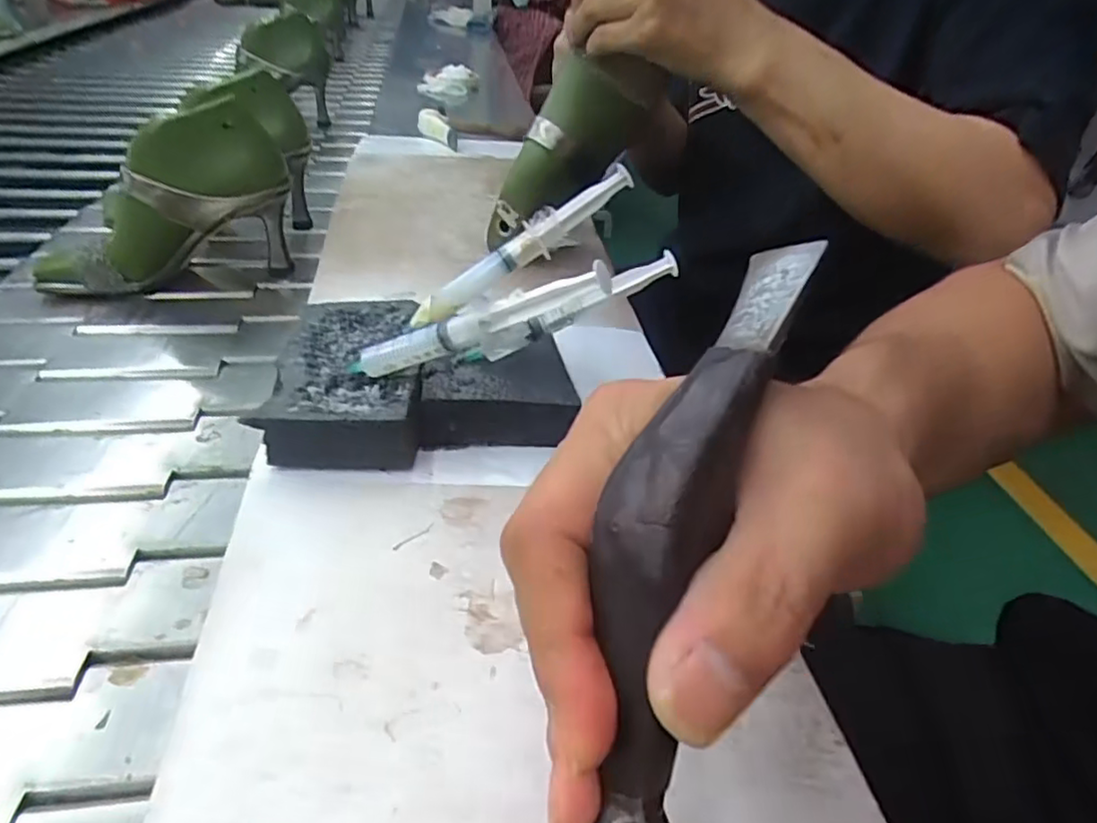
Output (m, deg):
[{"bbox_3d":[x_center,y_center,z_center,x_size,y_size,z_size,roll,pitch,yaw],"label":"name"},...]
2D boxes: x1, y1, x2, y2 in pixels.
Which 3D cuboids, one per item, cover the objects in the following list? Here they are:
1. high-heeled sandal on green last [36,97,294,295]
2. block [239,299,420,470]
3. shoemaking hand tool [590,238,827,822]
[{"bbox_3d":[-0.337,-0.183,0.574,0.202,0.157,0.072,-6,39,-14],"label":"high-heeled sandal on green last"},{"bbox_3d":[-0.113,-0.020,0.383,0.079,0.037,0.122,2,37,-5],"label":"block"},{"bbox_3d":[0.033,0.025,0.153,0.034,0.041,0.169,14,77,12],"label":"shoemaking hand tool"}]

